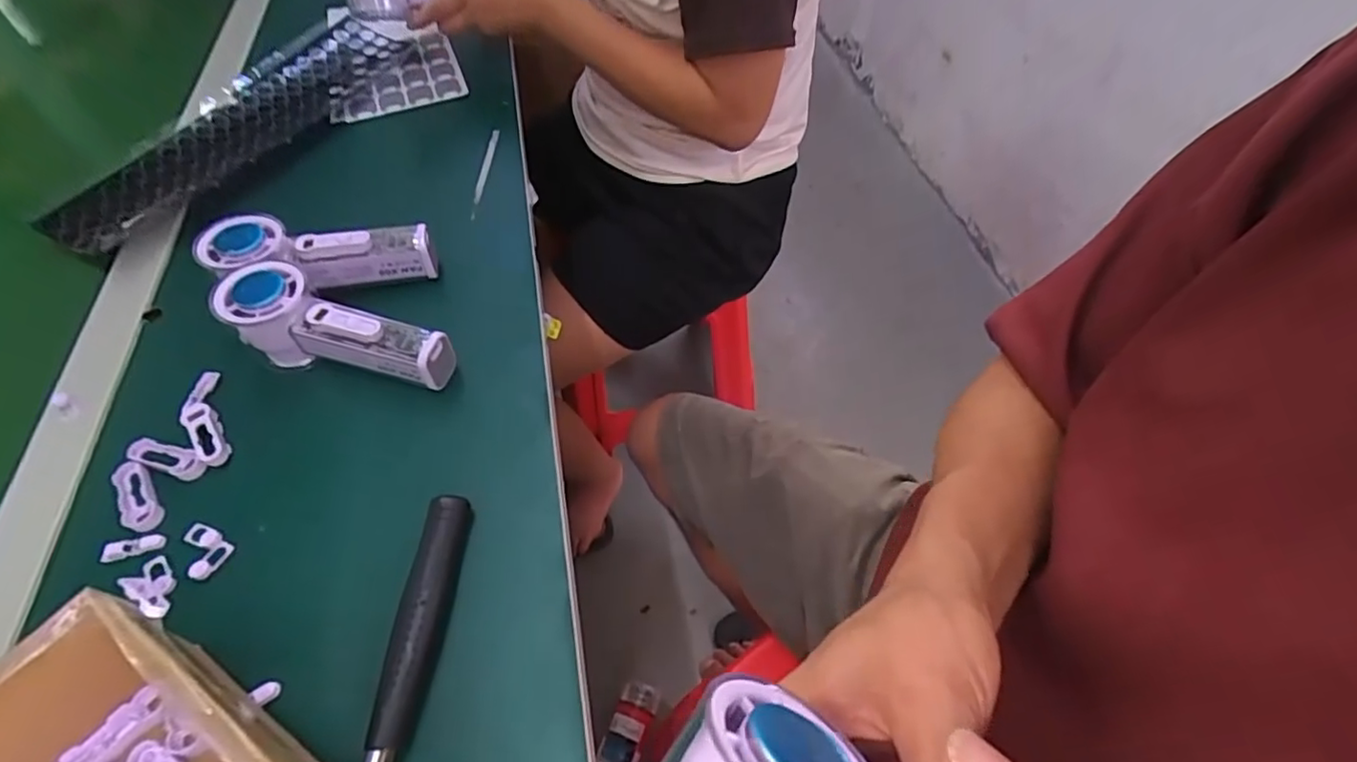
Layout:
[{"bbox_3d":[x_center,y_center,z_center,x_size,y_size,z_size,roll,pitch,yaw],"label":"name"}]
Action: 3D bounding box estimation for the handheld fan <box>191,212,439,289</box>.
[{"bbox_3d":[-0.271,-0.096,0.468,0.159,0.042,0.050,0,53,-17],"label":"handheld fan"}]

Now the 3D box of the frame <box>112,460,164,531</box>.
[{"bbox_3d":[-0.343,0.073,0.387,0.020,0.010,0.049,-31,60,-21],"label":"frame"}]

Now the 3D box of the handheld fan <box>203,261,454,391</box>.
[{"bbox_3d":[-0.235,-0.031,0.430,0.155,0.069,0.048,14,55,10],"label":"handheld fan"}]

